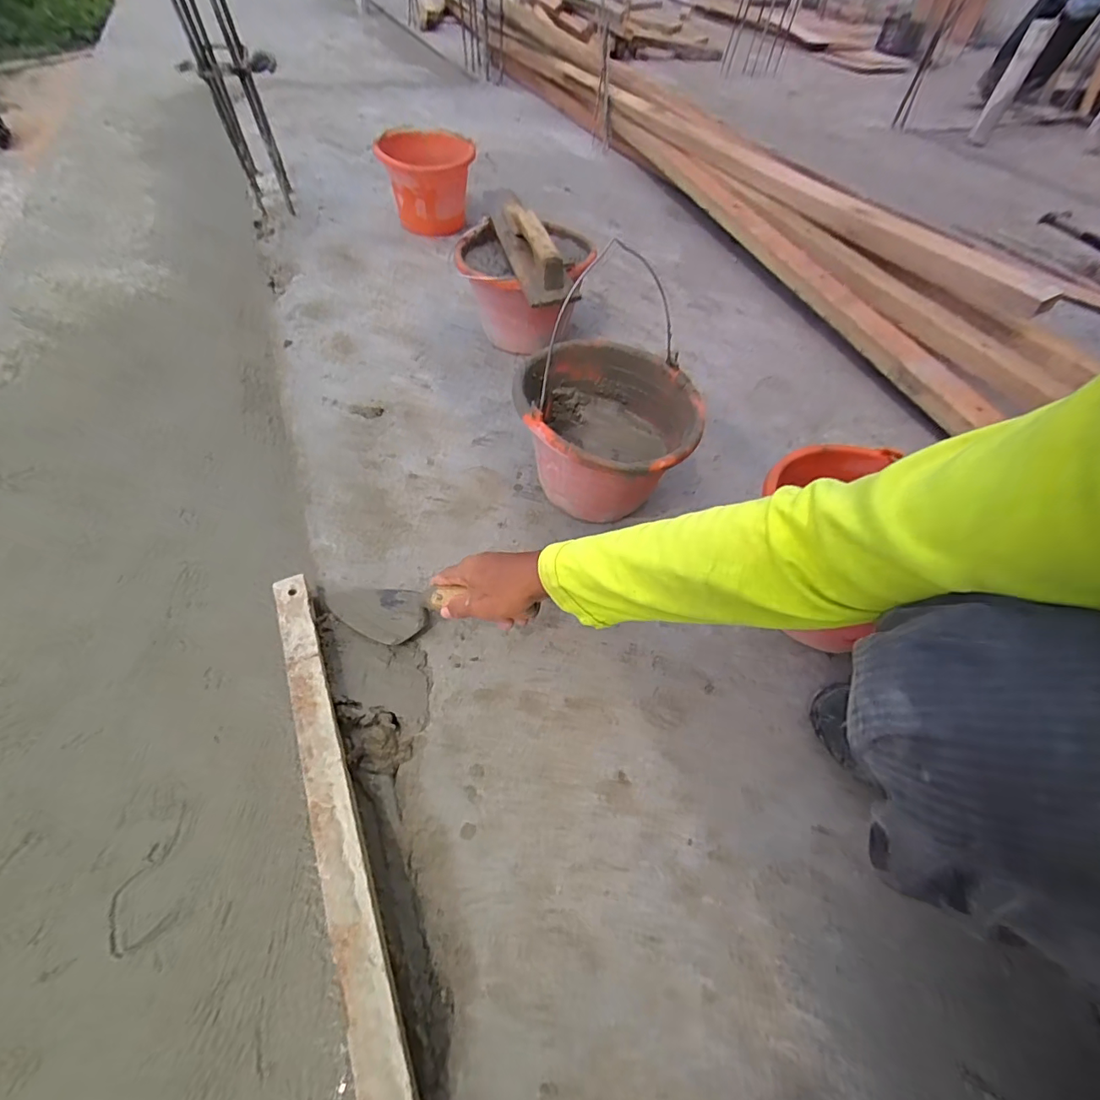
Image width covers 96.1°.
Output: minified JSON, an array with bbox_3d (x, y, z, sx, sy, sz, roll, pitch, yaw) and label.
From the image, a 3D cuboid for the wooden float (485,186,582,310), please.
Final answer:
[{"bbox_3d":[-0.030,-0.504,0.796,0.079,0.063,0.314,-10,55,-12],"label":"wooden float"}]

